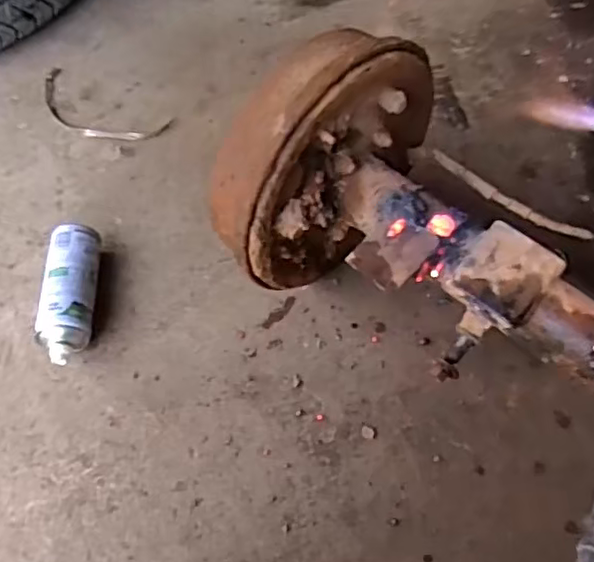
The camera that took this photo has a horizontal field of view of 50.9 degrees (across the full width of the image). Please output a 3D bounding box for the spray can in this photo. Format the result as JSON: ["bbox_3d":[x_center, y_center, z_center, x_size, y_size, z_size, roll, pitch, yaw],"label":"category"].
[{"bbox_3d":[-0.291,0.019,0.806,0.067,0.071,0.189,-4,60,-1],"label":"spray can"}]

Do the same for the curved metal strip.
[{"bbox_3d":[-0.333,-0.279,1.027,0.249,0.008,0.097,26,64,16],"label":"curved metal strip"}]

